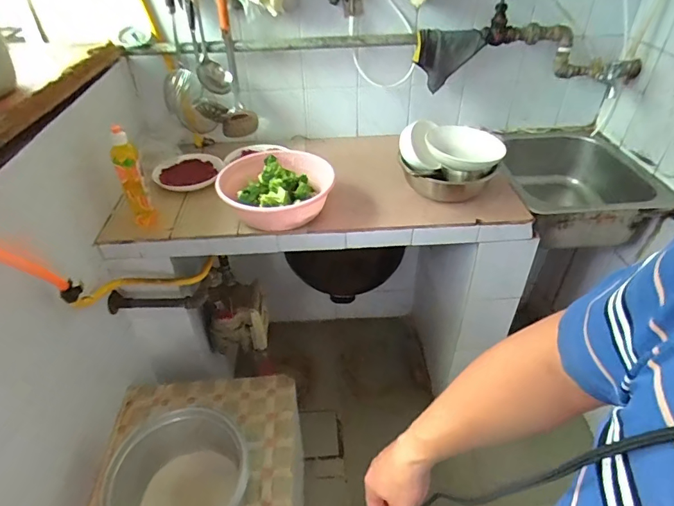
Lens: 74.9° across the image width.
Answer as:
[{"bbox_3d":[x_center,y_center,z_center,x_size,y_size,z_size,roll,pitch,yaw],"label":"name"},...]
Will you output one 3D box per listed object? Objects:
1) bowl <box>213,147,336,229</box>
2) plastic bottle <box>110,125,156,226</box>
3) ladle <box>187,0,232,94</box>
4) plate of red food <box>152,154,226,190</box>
[{"bbox_3d":[-0.136,-0.155,0.974,0.236,0.092,0.252,-1,39,0],"label":"bowl"},{"bbox_3d":[-0.417,-0.154,0.893,0.045,0.203,0.047,-17,42,-19],"label":"plastic bottle"},{"bbox_3d":[-0.295,-0.494,0.997,0.073,0.249,0.052,-10,40,-11],"label":"ladle"},{"bbox_3d":[-0.369,-0.195,1.083,0.168,0.038,0.138,1,39,3],"label":"plate of red food"}]

